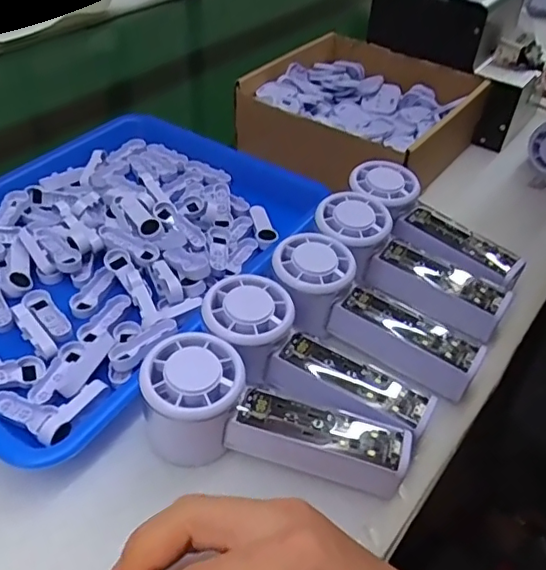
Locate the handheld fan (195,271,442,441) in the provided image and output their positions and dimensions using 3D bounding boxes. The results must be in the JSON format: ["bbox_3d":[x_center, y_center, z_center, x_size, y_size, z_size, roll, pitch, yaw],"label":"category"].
[{"bbox_3d":[0.023,0.050,0.344,0.151,0.045,0.054,30,50,24],"label":"handheld fan"}]

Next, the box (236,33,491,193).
[{"bbox_3d":[0.093,-0.180,0.592,0.199,0.072,0.191,29,50,24],"label":"box"}]

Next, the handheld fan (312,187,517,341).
[{"bbox_3d":[0.098,-0.014,0.419,0.155,0.047,0.058,38,53,15],"label":"handheld fan"}]

